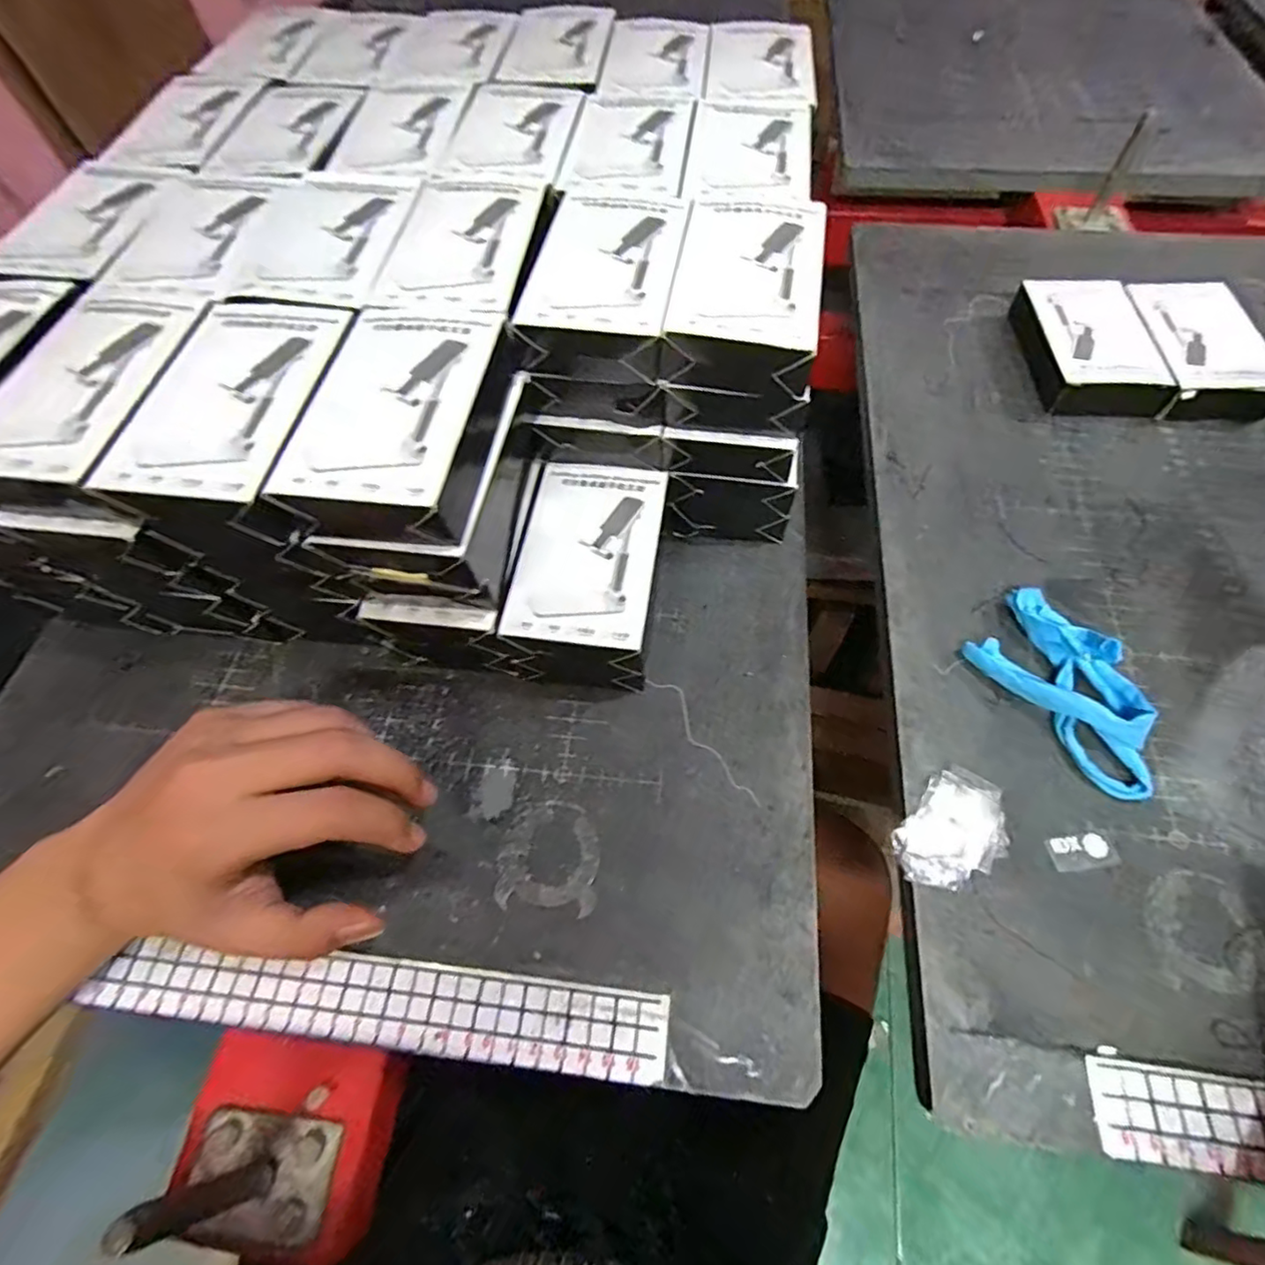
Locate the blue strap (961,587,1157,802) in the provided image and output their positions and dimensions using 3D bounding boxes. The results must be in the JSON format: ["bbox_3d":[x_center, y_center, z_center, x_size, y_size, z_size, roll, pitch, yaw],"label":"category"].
[{"bbox_3d":[0.228,0.028,0.318,0.054,0.024,0.106,-31,64,-14],"label":"blue strap"}]

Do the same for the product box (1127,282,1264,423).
[{"bbox_3d":[0.392,-0.196,0.434,0.067,0.032,0.117,-2,61,2],"label":"product box"}]

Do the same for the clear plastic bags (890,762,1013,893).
[{"bbox_3d":[0.154,0.096,0.295,0.041,0.004,0.062,38,69,21],"label":"clear plastic bags"}]

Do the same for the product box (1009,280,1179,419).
[{"bbox_3d":[0.321,-0.203,0.441,0.072,0.030,0.115,-2,61,2],"label":"product box"}]

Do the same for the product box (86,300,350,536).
[{"bbox_3d":[-0.173,-0.097,0.269,0.072,0.023,0.110,7,61,7],"label":"product box"}]

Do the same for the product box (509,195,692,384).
[{"bbox_3d":[-0.012,-0.178,0.313,0.069,0.034,0.110,7,61,7],"label":"product box"}]

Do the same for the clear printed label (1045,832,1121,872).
[{"bbox_3d":[0.211,0.102,0.289,0.029,0.004,0.015,-8,61,-2],"label":"clear printed label"}]

